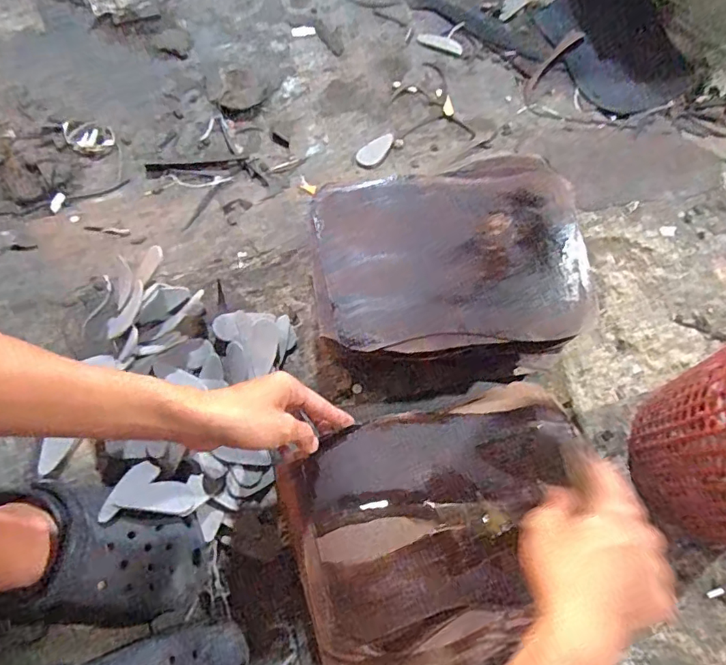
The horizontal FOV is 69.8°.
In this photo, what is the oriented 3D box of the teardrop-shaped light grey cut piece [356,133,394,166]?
[{"bbox_3d":[0.019,-0.269,0.763,0.033,0.005,0.074,35,65,10],"label":"teardrop-shaped light grey cut piece"}]

